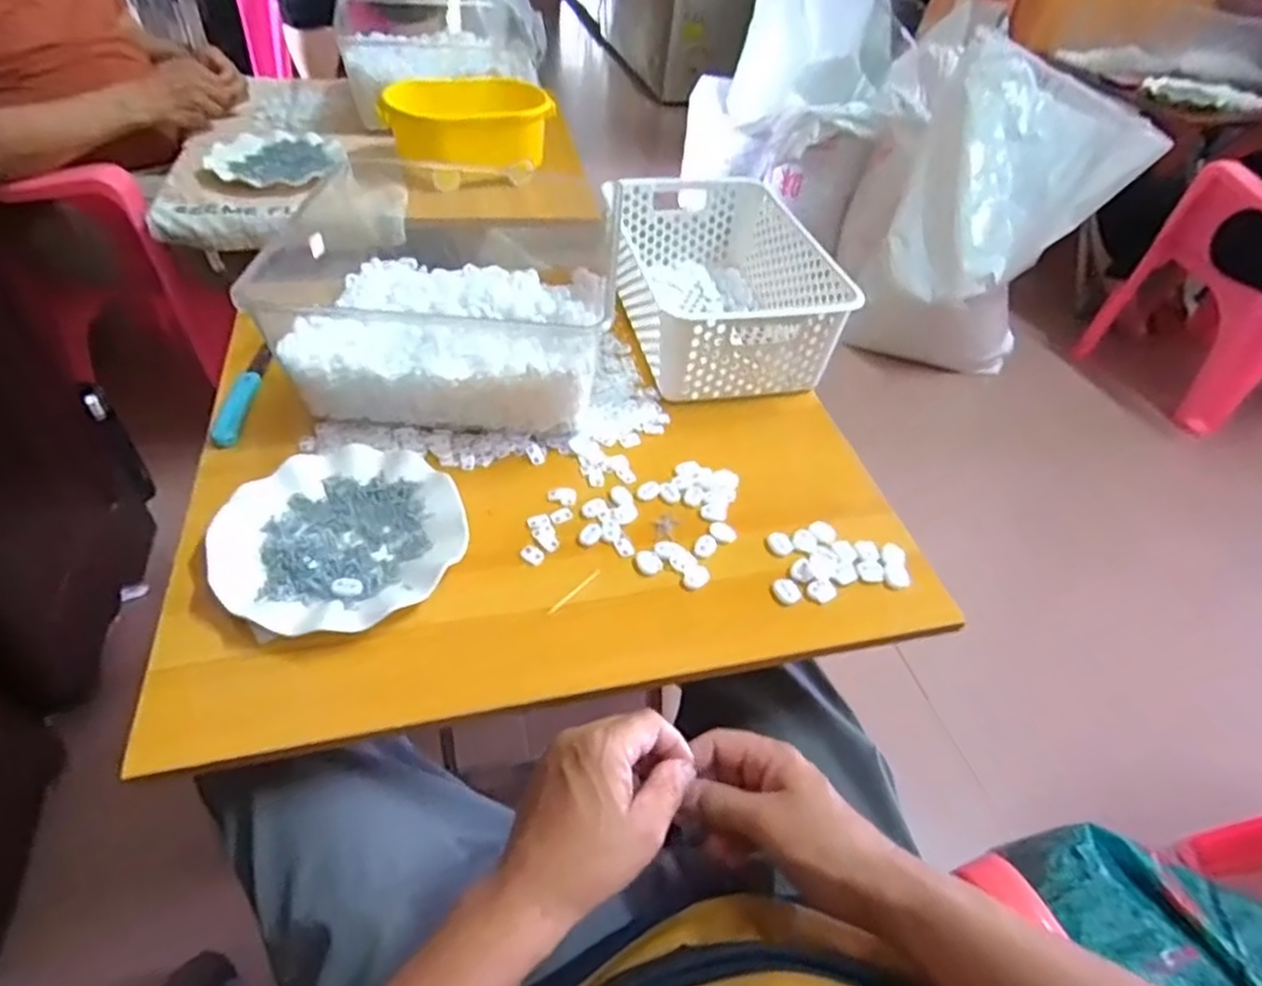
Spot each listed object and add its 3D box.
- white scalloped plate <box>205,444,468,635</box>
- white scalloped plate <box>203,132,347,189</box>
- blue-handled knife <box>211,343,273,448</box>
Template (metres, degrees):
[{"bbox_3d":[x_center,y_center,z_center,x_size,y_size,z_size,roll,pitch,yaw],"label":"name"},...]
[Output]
[{"bbox_3d":[-0.227,0.035,0.559,0.181,0.025,0.180,-2,46,-8],"label":"white scalloped plate"},{"bbox_3d":[-0.524,-0.485,1.031,0.173,0.023,0.173,1,45,-5],"label":"white scalloped plate"},{"bbox_3d":[-0.378,-0.100,0.684,0.026,0.012,0.163,-3,46,-9],"label":"blue-handled knife"}]

